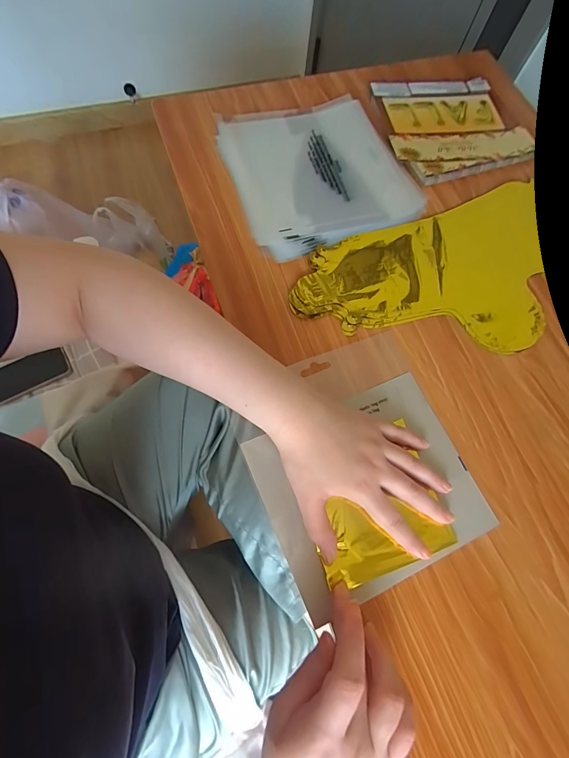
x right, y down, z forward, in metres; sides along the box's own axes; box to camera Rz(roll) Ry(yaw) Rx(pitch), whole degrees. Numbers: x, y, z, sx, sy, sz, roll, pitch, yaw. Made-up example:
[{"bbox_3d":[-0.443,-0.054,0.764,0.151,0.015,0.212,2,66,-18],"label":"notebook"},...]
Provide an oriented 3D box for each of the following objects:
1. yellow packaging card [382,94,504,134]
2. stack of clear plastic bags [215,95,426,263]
[{"bbox_3d":[0.224,-0.377,0.484,0.167,0.010,0.072,-8,71,-8],"label":"yellow packaging card"},{"bbox_3d":[0.039,-0.265,0.432,0.208,0.011,0.218,-21,74,-9],"label":"stack of clear plastic bags"}]

